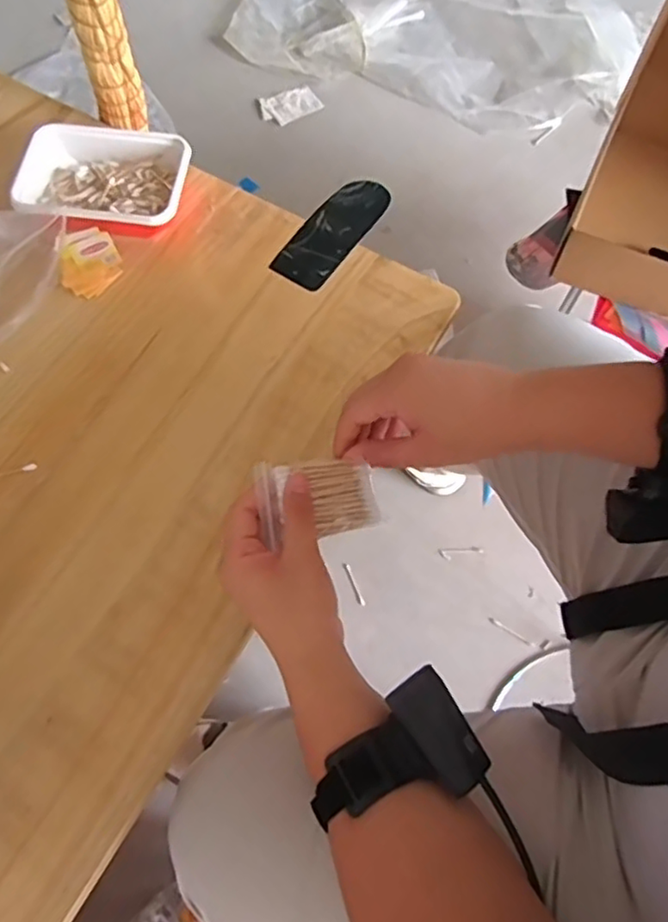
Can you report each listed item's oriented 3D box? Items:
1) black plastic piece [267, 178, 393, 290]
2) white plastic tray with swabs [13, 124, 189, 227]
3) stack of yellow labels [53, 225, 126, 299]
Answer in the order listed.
[{"bbox_3d":[0.001,-0.248,0.672,0.060,0.005,0.161,33,73,13],"label":"black plastic piece"},{"bbox_3d":[-0.246,-0.297,0.662,0.179,0.037,0.127,3,69,2],"label":"white plastic tray with swabs"},{"bbox_3d":[-0.249,-0.202,0.639,0.061,0.031,0.057,-26,70,-9],"label":"stack of yellow labels"}]

